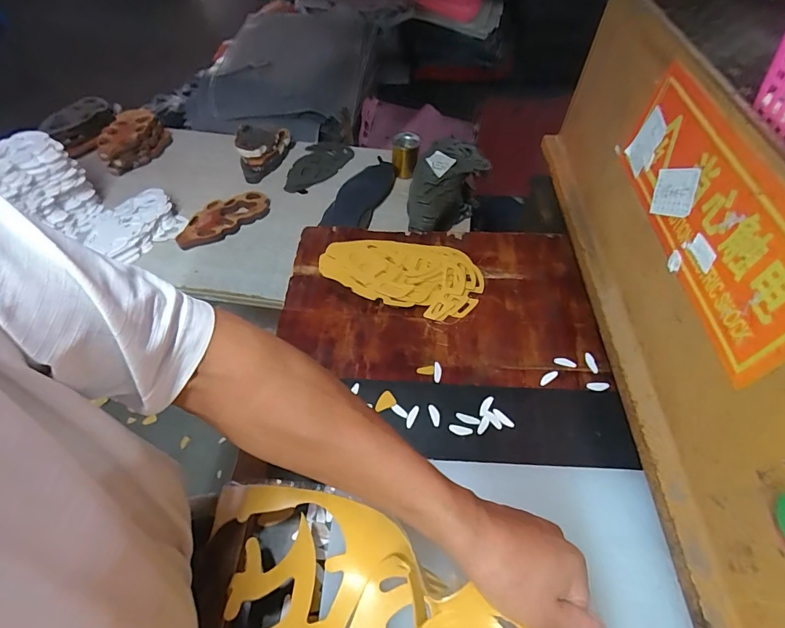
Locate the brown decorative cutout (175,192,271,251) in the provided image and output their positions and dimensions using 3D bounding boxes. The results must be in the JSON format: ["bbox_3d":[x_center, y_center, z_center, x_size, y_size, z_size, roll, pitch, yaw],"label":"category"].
[{"bbox_3d":[-0.403,-0.224,0.971,0.099,0.027,0.233,36,58,24],"label":"brown decorative cutout"}]

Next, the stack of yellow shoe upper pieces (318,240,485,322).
[{"bbox_3d":[0.014,-0.069,0.691,0.262,0.037,0.136,14,52,9],"label":"stack of yellow shoe upper pieces"}]

